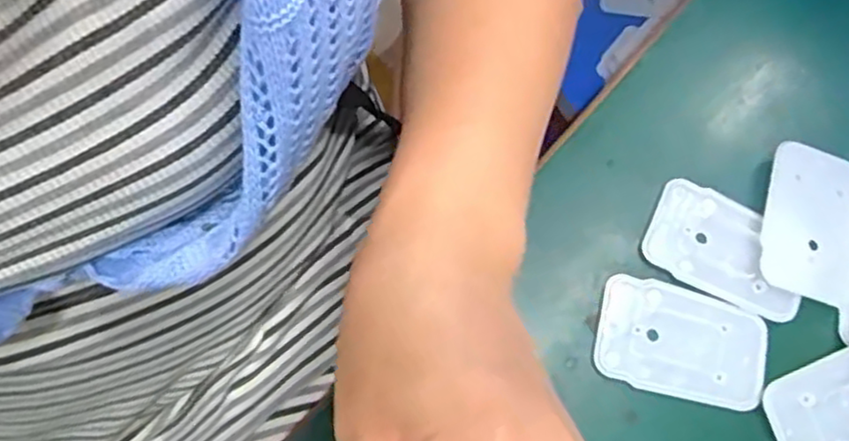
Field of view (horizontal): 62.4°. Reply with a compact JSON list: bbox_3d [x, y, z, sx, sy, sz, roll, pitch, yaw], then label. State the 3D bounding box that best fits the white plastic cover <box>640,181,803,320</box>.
[{"bbox_3d":[0.131,0.012,0.302,0.066,0.004,0.044,26,71,7],"label":"white plastic cover"}]

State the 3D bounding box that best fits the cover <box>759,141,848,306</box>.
[{"bbox_3d":[0.170,0.000,0.305,0.043,0.009,0.066,14,71,2],"label":"cover"}]

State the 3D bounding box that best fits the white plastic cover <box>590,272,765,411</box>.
[{"bbox_3d":[0.106,0.050,0.289,0.068,0.004,0.044,15,71,3],"label":"white plastic cover"}]

